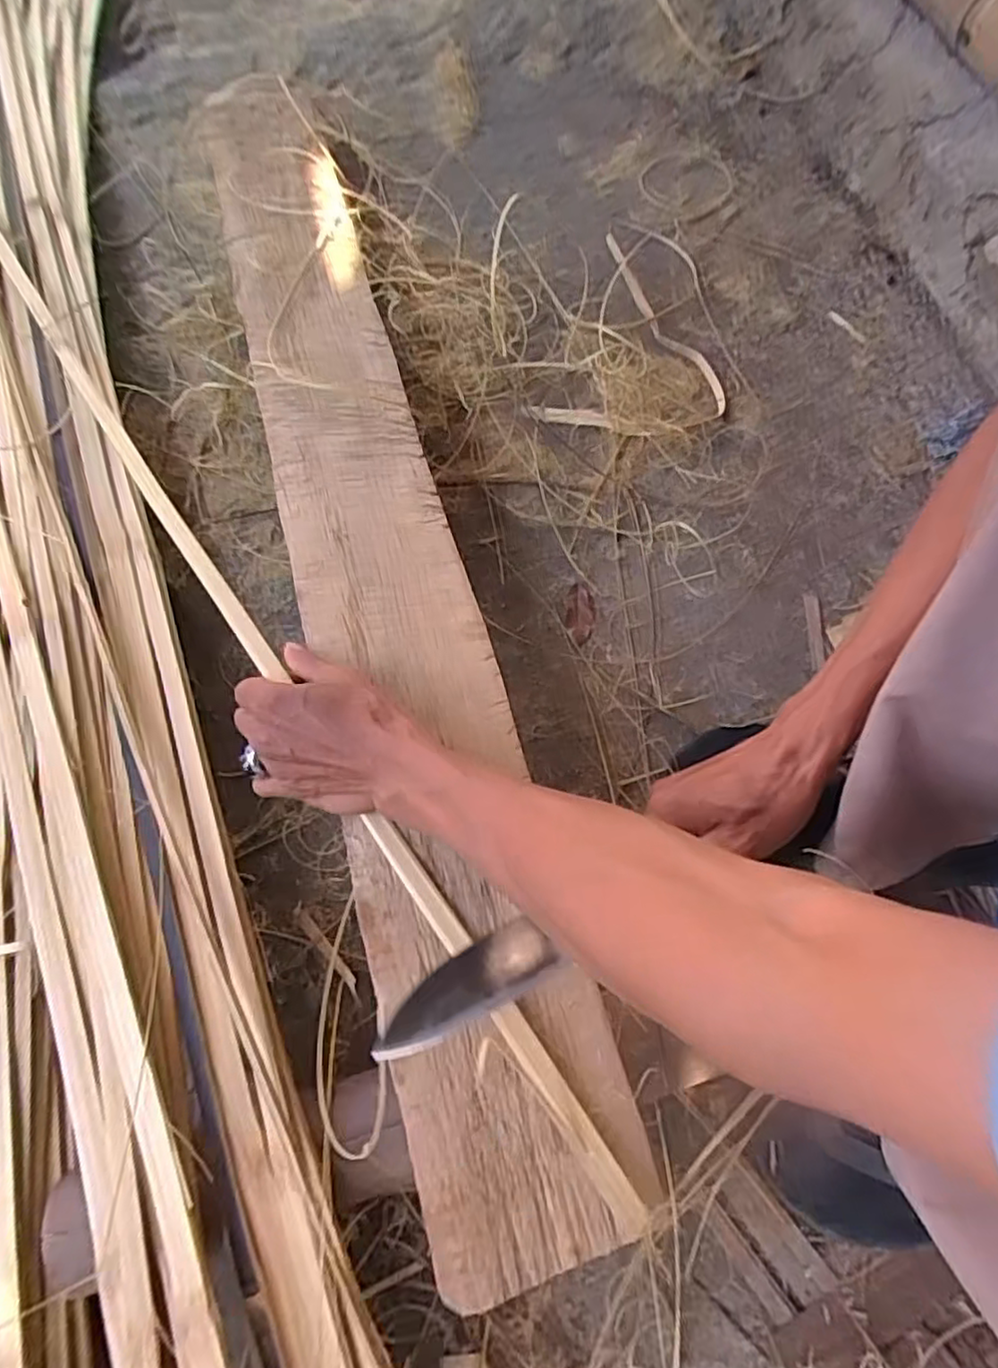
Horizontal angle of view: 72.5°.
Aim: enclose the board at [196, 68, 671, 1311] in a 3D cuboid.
[{"bbox_3d":[-0.114,-0.160,0.541,0.126,0.046,1.034,-15,70,-6],"label":"board"}]

